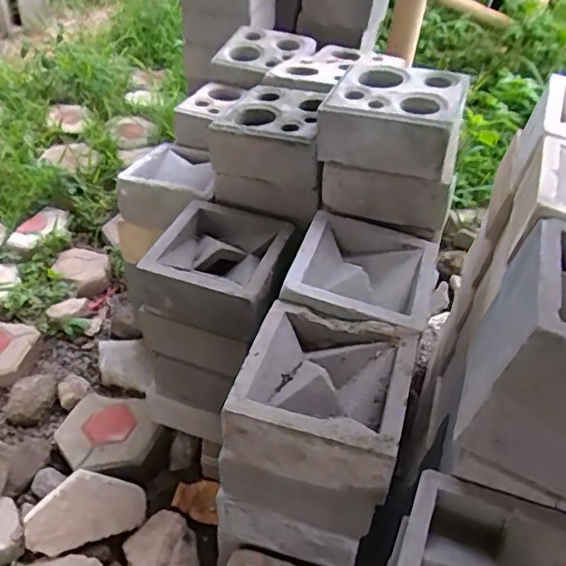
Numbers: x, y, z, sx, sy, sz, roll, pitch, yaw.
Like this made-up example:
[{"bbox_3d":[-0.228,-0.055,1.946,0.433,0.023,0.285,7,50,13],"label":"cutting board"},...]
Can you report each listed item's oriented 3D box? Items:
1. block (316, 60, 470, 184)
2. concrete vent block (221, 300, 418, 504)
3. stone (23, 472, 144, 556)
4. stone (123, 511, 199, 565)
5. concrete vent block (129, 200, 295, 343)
[{"bbox_3d":[0.175,-0.266,0.918,0.208,0.083,0.221,14,43,10],"label":"block"},{"bbox_3d":[0.054,0.140,0.739,0.206,0.100,0.206,14,44,11],"label":"concrete vent block"},{"bbox_3d":[-0.342,0.386,0.995,0.197,0.035,0.118,-10,66,-22],"label":"stone"},{"bbox_3d":[-0.207,0.473,0.999,0.119,0.069,0.146,-17,47,-21],"label":"stone"},{"bbox_3d":[-0.108,-0.031,0.987,0.215,0.089,0.211,16,44,13],"label":"concrete vent block"}]

